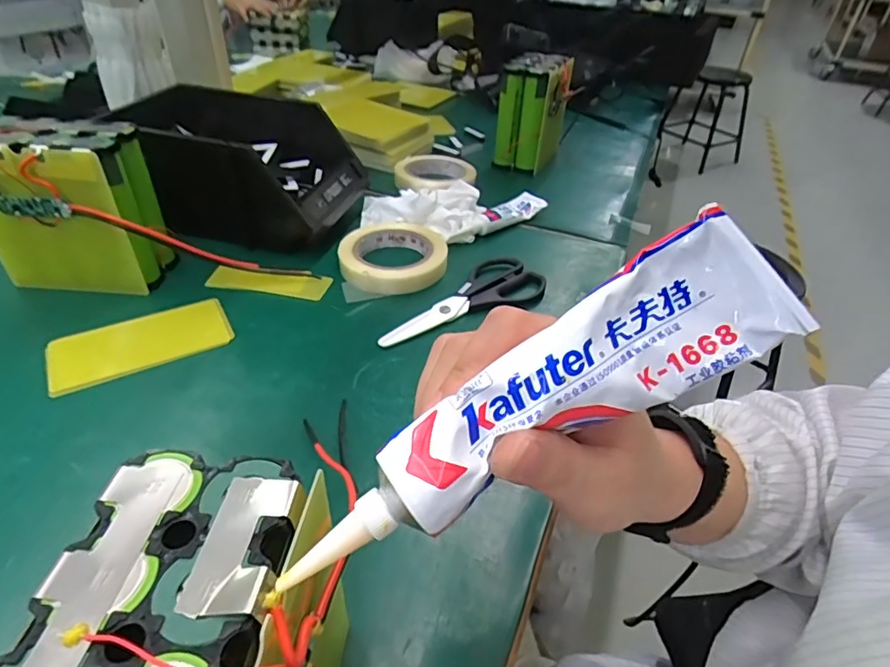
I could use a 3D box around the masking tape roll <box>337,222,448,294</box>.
[{"bbox_3d":[-0.054,-0.085,0.574,0.111,0.020,0.112,1,40,-2],"label":"masking tape roll"}]

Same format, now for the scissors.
[{"bbox_3d":[0.013,-0.037,0.534,0.188,0.011,0.070,-19,44,-23],"label":"scissors"}]

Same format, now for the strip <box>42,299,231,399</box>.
[{"bbox_3d":[-0.261,0.007,0.464,0.140,0.009,0.061,-19,44,-23],"label":"strip"}]

